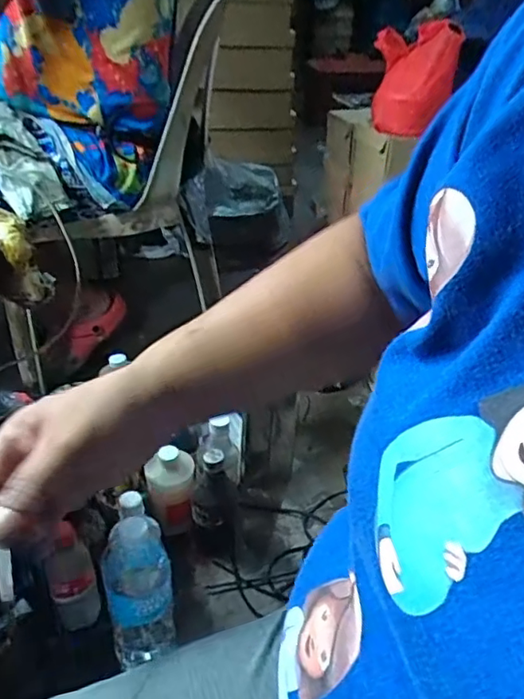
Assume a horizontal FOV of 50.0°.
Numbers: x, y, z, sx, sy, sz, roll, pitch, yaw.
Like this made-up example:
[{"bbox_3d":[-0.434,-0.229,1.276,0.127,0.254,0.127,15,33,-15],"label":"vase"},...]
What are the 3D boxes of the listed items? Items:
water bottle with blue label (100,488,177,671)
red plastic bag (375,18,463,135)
[{"bbox_3d":[-0.143,0.296,0.667,0.075,0.252,0.076,-7,35,-13],"label":"water bottle with blue label"},{"bbox_3d":[0.279,-0.499,1.034,0.144,0.175,0.094,10,34,12],"label":"red plastic bag"}]

